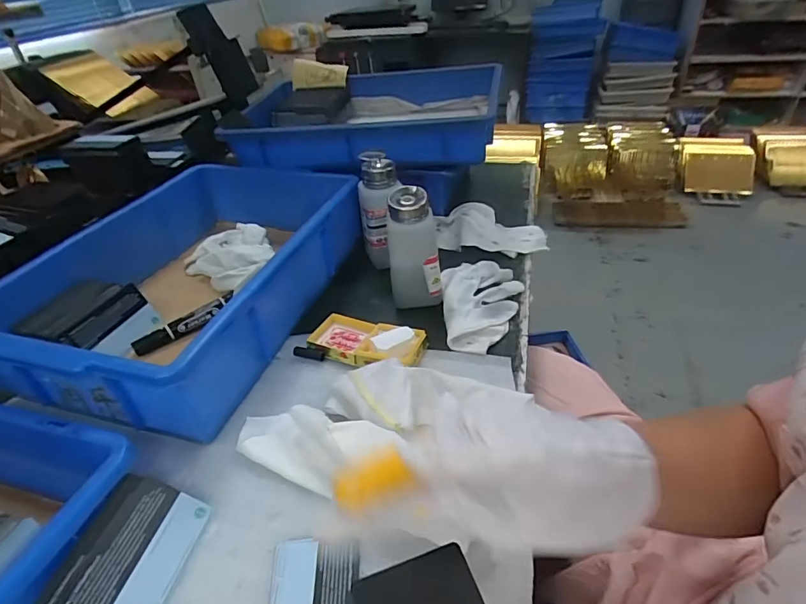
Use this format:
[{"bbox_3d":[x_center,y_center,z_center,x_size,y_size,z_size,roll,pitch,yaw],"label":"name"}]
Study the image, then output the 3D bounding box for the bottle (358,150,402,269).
[{"bbox_3d":[-0.028,-0.109,0.570,0.049,0.139,0.063,-3,28,-5],"label":"bottle"}]

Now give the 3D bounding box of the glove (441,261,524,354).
[{"bbox_3d":[0.084,-0.005,0.501,0.084,0.024,0.147,3,39,10],"label":"glove"}]

